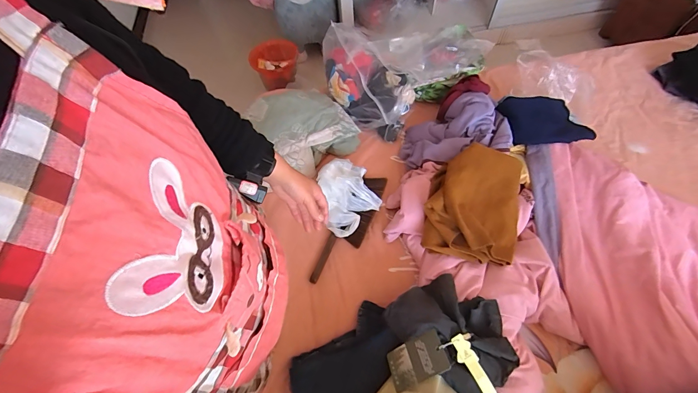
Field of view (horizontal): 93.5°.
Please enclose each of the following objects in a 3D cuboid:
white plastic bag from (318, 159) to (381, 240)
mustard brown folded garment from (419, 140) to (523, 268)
[{"bbox_3d":[-0.009,-0.006,0.908,0.153,0.094,0.173,-25,61,-10],"label":"white plastic bag"},{"bbox_3d":[0.306,0.010,0.808,0.216,0.088,0.279,10,61,10],"label":"mustard brown folded garment"}]

